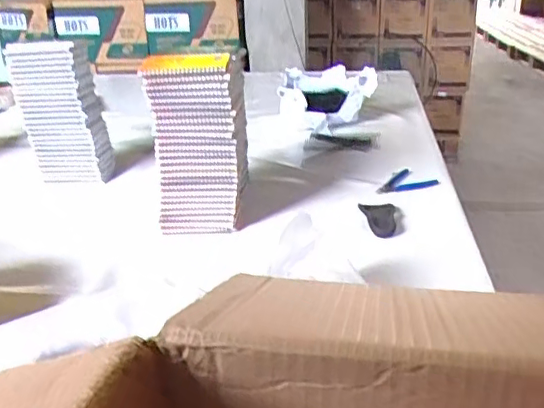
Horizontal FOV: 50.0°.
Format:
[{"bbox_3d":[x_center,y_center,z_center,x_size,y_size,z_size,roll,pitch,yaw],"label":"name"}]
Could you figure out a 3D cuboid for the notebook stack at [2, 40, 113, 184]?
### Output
[{"bbox_3d":[-0.410,-0.186,1.150,0.151,0.258,0.083,-1,25,3],"label":"notebook stack"}]

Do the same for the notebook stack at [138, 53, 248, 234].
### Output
[{"bbox_3d":[-0.120,-0.113,0.996,0.147,0.272,0.165,-2,25,0],"label":"notebook stack"}]

